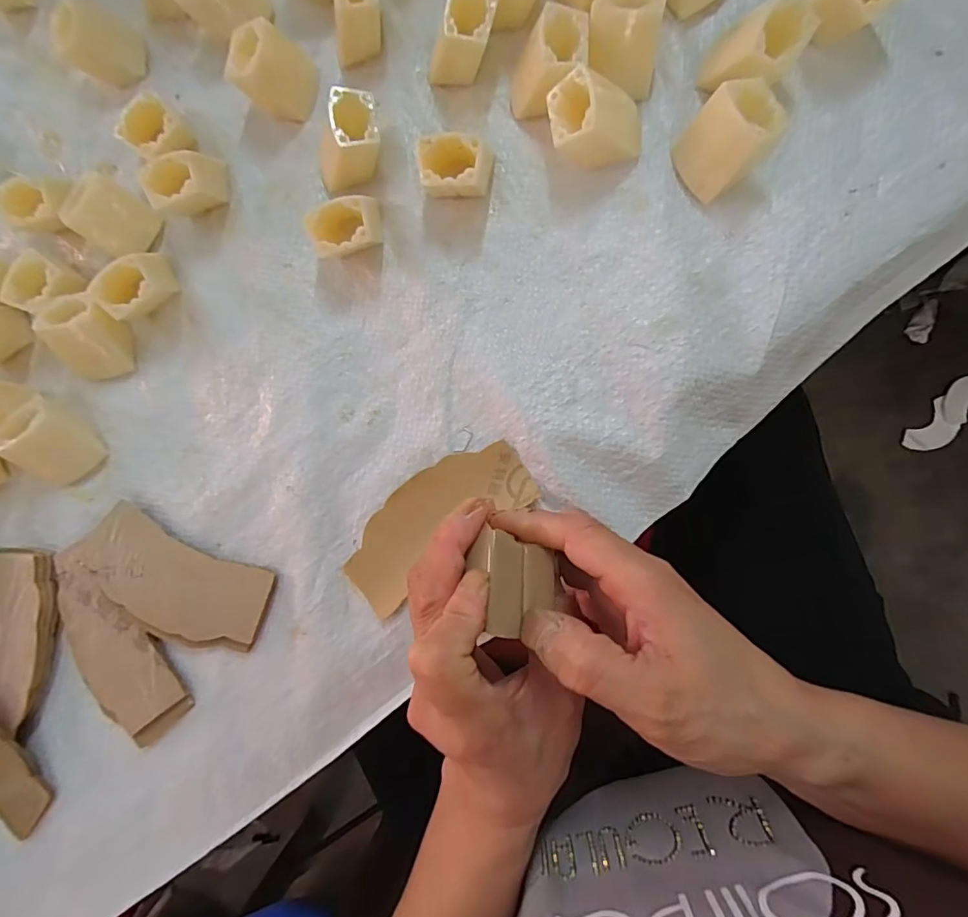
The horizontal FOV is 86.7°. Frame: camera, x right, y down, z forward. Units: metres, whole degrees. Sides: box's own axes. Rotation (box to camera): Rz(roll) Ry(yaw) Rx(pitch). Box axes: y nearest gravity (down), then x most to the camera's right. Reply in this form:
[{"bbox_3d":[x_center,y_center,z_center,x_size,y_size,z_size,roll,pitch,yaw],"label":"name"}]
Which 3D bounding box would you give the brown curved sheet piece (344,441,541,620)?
[{"bbox_3d":[-0.027,0.033,0.277,0.111,0.006,0.048,-39,81,3],"label":"brown curved sheet piece"}]

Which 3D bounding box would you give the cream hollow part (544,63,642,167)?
[{"bbox_3d":[0.059,-0.176,0.269,0.046,0.033,0.041,-10,83,7],"label":"cream hollow part"}]

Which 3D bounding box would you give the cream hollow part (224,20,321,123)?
[{"bbox_3d":[-0.126,-0.229,0.305,0.039,0.031,0.041,-1,85,8],"label":"cream hollow part"}]

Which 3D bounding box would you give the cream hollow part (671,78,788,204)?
[{"bbox_3d":[0.124,-0.160,0.257,0.042,0.033,0.038,-28,82,5],"label":"cream hollow part"}]

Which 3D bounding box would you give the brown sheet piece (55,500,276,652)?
[{"bbox_3d":[-0.182,0.069,0.292,0.126,0.011,0.054,22,89,10],"label":"brown sheet piece"}]

